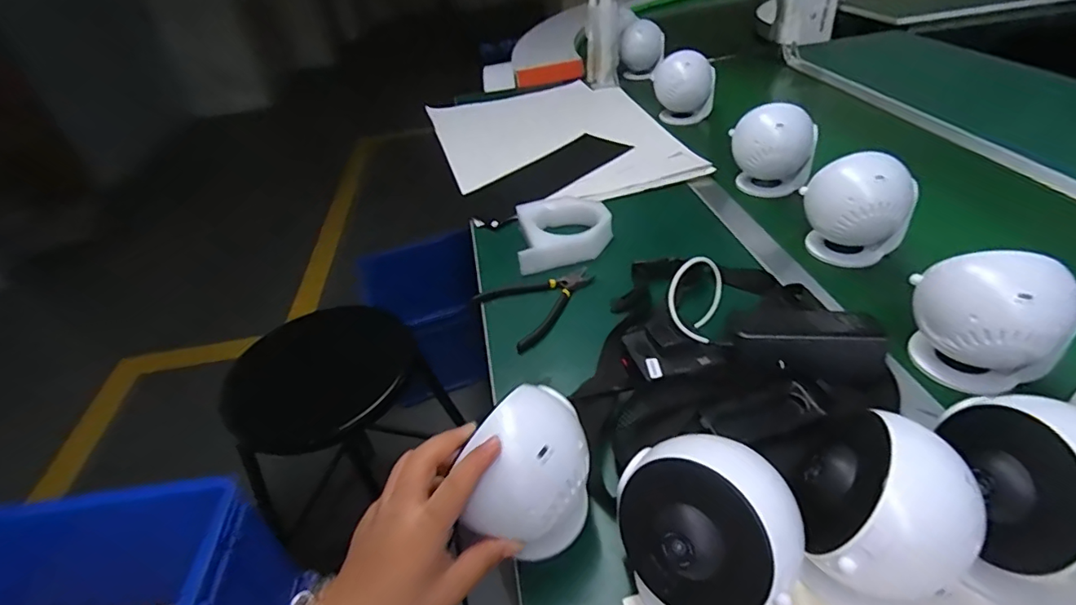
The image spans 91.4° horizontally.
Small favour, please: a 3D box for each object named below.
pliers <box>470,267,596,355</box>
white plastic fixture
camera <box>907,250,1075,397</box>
[{"bbox_3d":[0.010,-0.002,0.623,0.135,0.017,0.111,-25,41,-20],"label":"pliers"},{"bbox_3d":[0.036,-0.101,0.727,0.131,0.033,0.126,-9,38,0],"label":"white plastic fixture"},{"bbox_3d":[0.392,0.015,0.464,0.087,0.132,0.087,-12,38,-4],"label":"camera"}]

